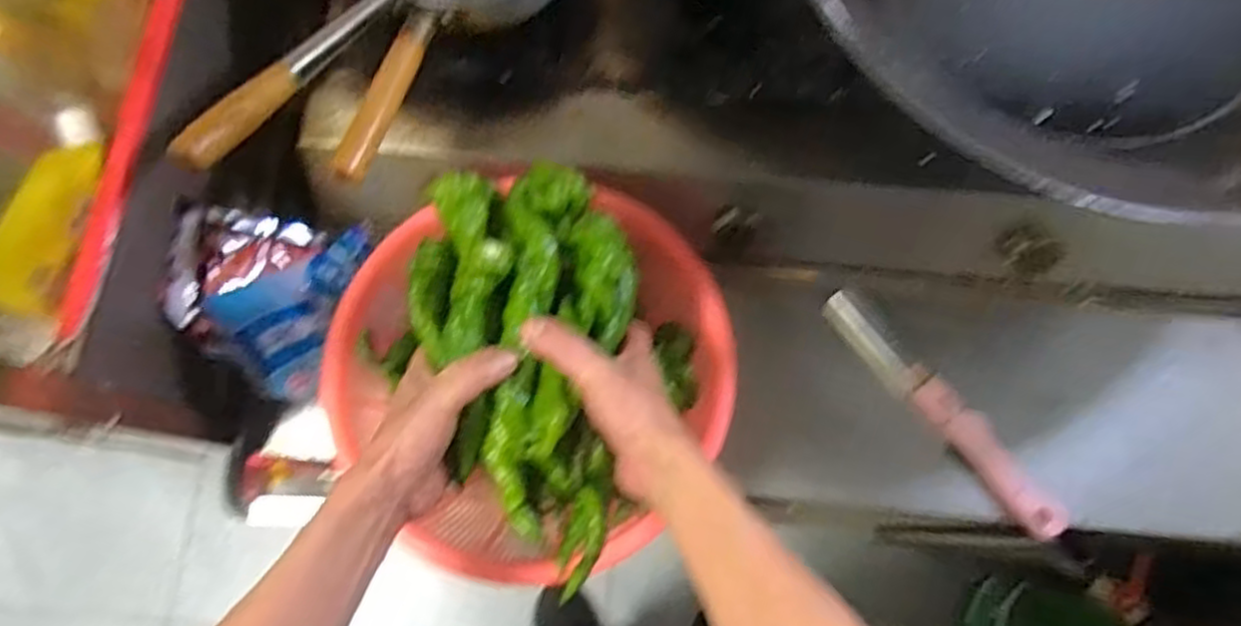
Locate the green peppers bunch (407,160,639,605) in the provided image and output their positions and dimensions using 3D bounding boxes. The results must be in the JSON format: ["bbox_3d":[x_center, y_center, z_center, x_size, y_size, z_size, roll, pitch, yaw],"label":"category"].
[{"bbox_3d":[-0.074,0.029,0.505,0.149,0.069,0.269,7,75,3],"label":"green peppers bunch"}]

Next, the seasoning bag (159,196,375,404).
[{"bbox_3d":[-0.311,-0.014,0.658,0.131,0.090,0.175,5,75,3],"label":"seasoning bag"}]

